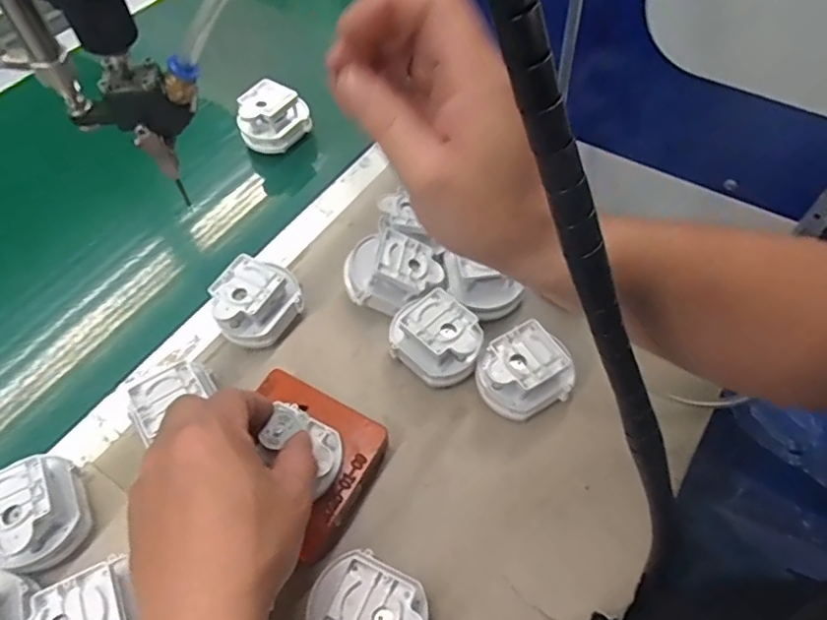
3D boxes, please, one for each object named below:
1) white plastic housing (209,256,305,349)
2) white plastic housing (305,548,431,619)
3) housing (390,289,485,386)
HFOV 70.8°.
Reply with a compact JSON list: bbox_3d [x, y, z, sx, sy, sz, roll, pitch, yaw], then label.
[{"bbox_3d":[-0.123,-0.005,0.465,0.053,0.052,0.068,27,63,16],"label":"white plastic housing"},{"bbox_3d":[-0.027,0.173,0.333,0.069,0.023,0.055,20,61,13],"label":"white plastic housing"},{"bbox_3d":[0.020,0.025,0.445,0.068,0.048,0.058,37,66,21],"label":"housing"}]

